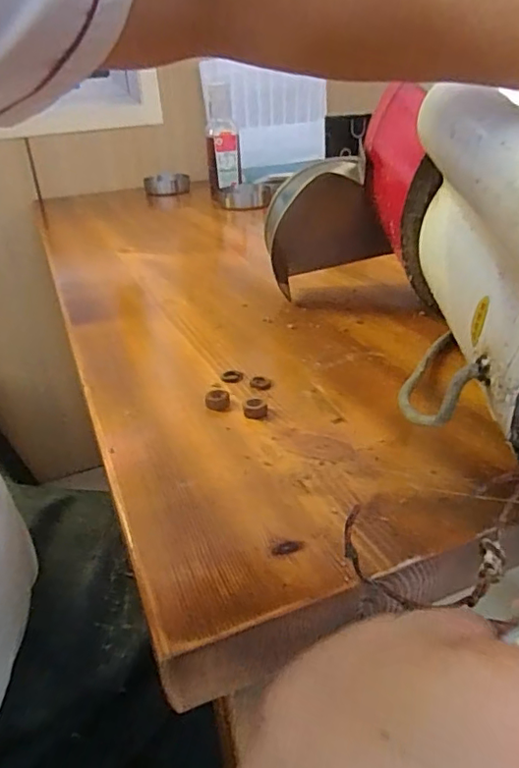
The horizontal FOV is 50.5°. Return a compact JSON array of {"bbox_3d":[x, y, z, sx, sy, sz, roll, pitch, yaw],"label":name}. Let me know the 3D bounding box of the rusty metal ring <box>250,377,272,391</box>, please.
[{"bbox_3d":[0.001,-0.001,0.425,0.017,0.004,0.017,-2,29,1],"label":"rusty metal ring"}]

